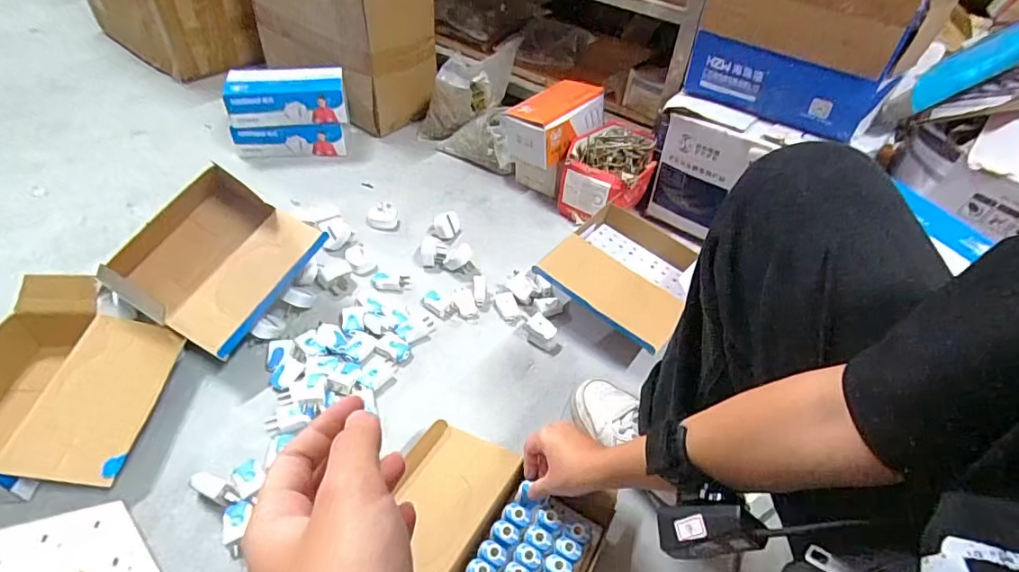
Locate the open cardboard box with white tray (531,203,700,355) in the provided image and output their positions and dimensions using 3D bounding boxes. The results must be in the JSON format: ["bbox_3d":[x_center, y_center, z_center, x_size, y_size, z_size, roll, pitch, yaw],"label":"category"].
[{"bbox_3d":[0.178,-0.009,0.839,0.207,0.092,0.234,27,49,21],"label":"open cardboard box with white tray"}]

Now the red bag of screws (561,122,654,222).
[{"bbox_3d":[0.188,-0.209,0.996,0.157,0.130,0.168,18,46,13],"label":"red bag of screws"}]

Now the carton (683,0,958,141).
[{"bbox_3d":[0.431,-0.368,0.750,0.297,0.239,0.120,25,48,20],"label":"carton"}]

